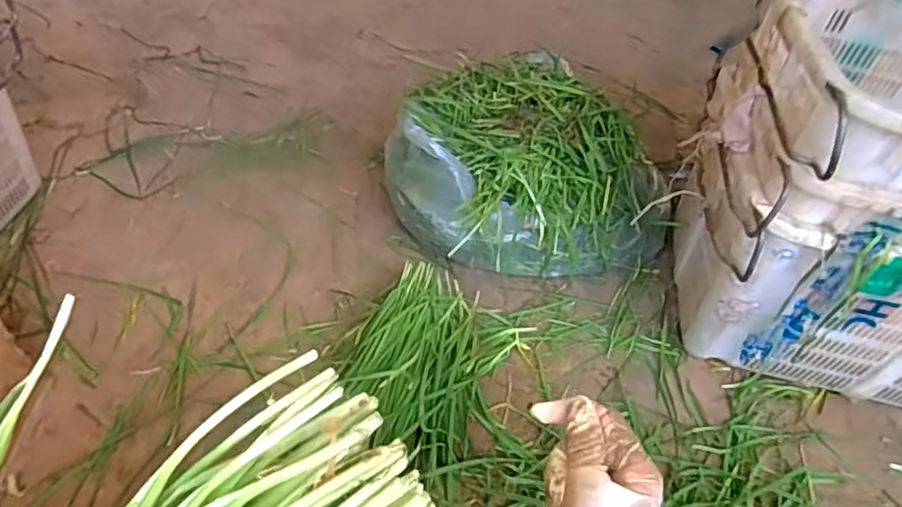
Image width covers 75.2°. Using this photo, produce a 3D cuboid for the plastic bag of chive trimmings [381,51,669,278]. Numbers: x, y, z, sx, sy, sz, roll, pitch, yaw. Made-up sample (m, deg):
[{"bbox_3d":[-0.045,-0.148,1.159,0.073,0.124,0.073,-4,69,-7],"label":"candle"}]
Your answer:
[{"bbox_3d":[0.149,-0.170,1.138,0.527,0.256,0.459,-23,54,-27],"label":"plastic bag of chive trimmings"}]

